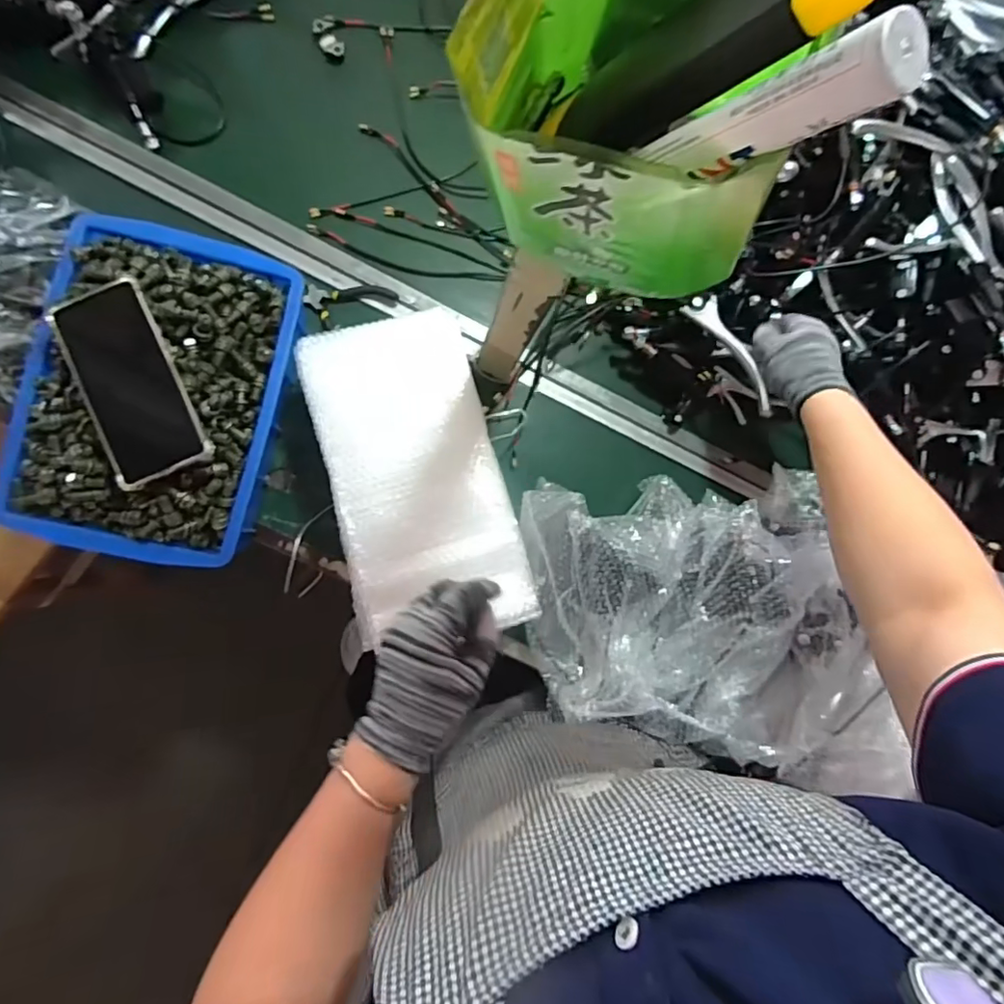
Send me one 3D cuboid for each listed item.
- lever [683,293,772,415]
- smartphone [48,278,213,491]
[{"bbox_3d":[0.231,-0.147,0.574,0.029,0.018,0.142,-19,68,-9],"label":"lever"},{"bbox_3d":[-0.308,-0.099,0.472,0.076,0.011,0.161,-24,89,-4],"label":"smartphone"}]

